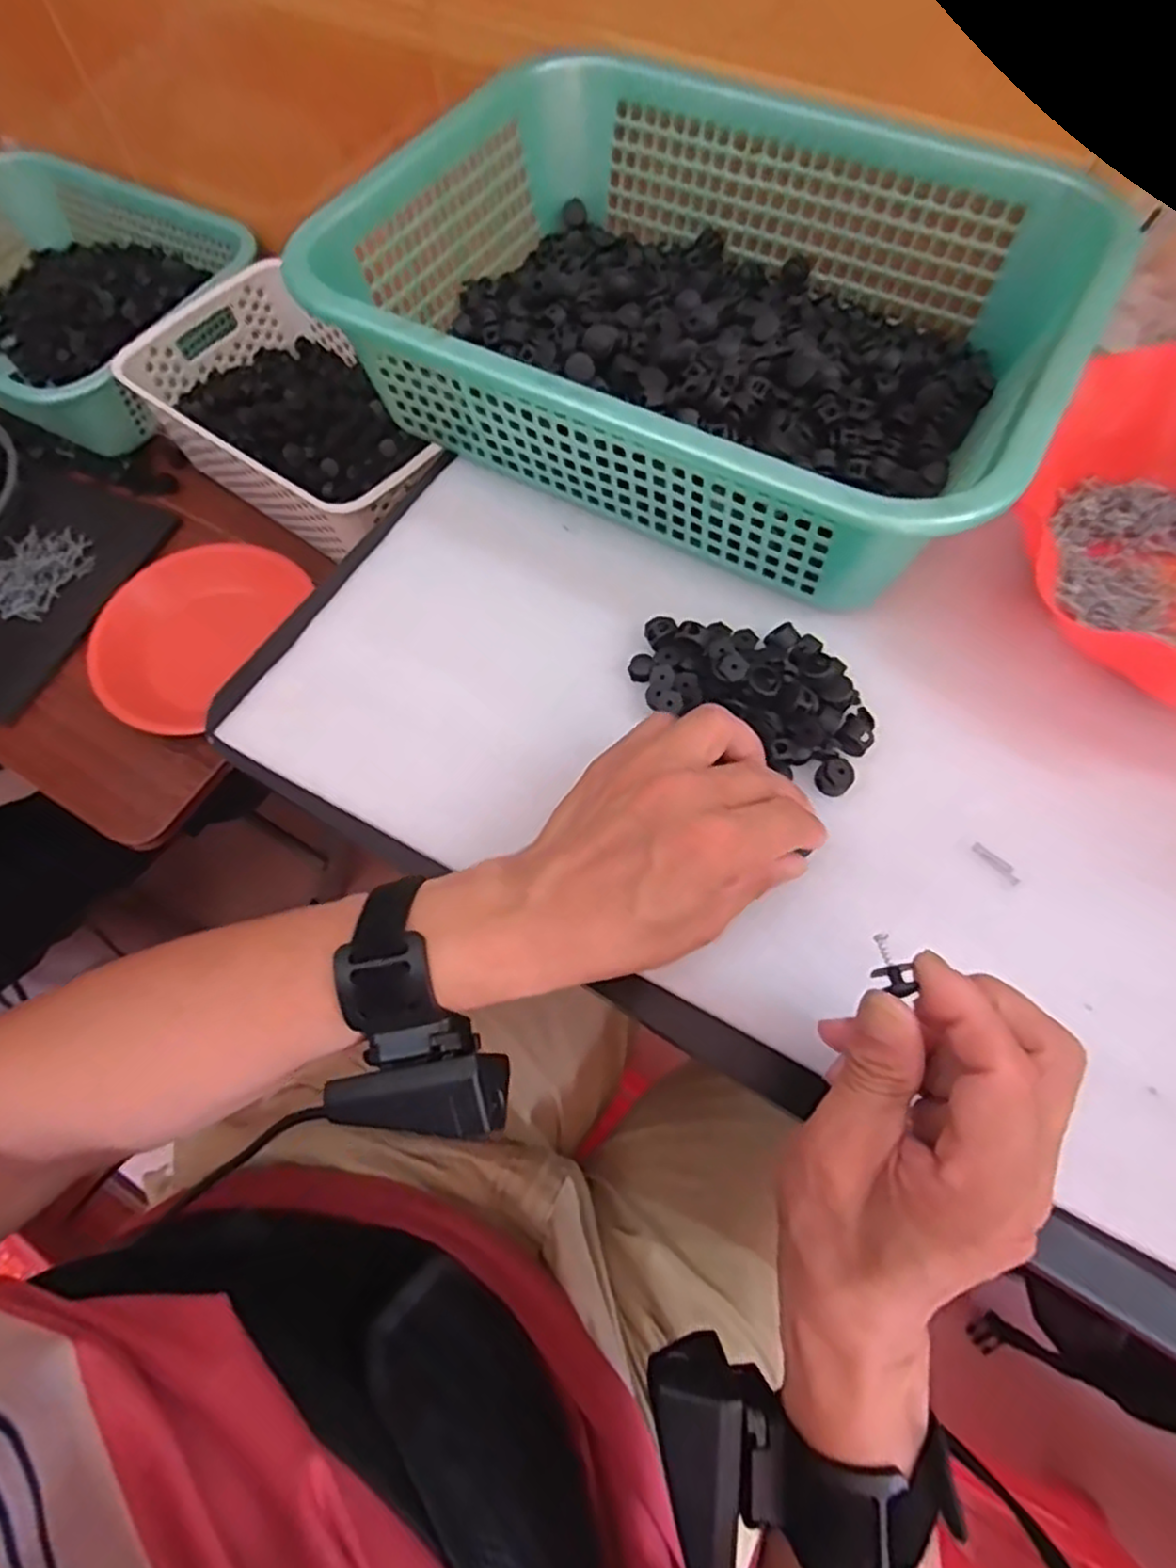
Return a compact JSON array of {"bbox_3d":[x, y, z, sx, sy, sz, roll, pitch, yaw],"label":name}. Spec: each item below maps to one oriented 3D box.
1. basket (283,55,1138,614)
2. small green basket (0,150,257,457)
[{"bbox_3d":[0.066,-0.272,0.423,0.381,0.097,0.293,28,70,13],"label":"basket"},{"bbox_3d":[-0.558,-0.520,0.789,0.411,0.096,0.309,29,70,13],"label":"small green basket"}]

